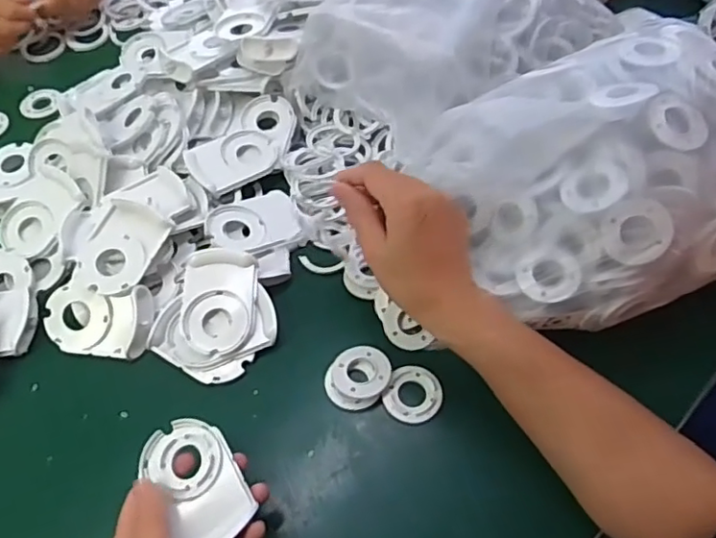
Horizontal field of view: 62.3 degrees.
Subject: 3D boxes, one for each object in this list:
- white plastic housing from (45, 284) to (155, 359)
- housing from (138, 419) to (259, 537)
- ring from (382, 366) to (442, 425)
[{"bbox_3d":[-0.211,0.042,0.484,0.087,0.018,0.056,5,88,3],"label":"white plastic housing"},{"bbox_3d":[-0.104,0.134,0.375,0.053,0.007,0.083,-25,60,-14],"label":"housing"},{"bbox_3d":[0.043,0.095,0.452,0.041,0.004,0.044,-1,56,2],"label":"ring"}]

